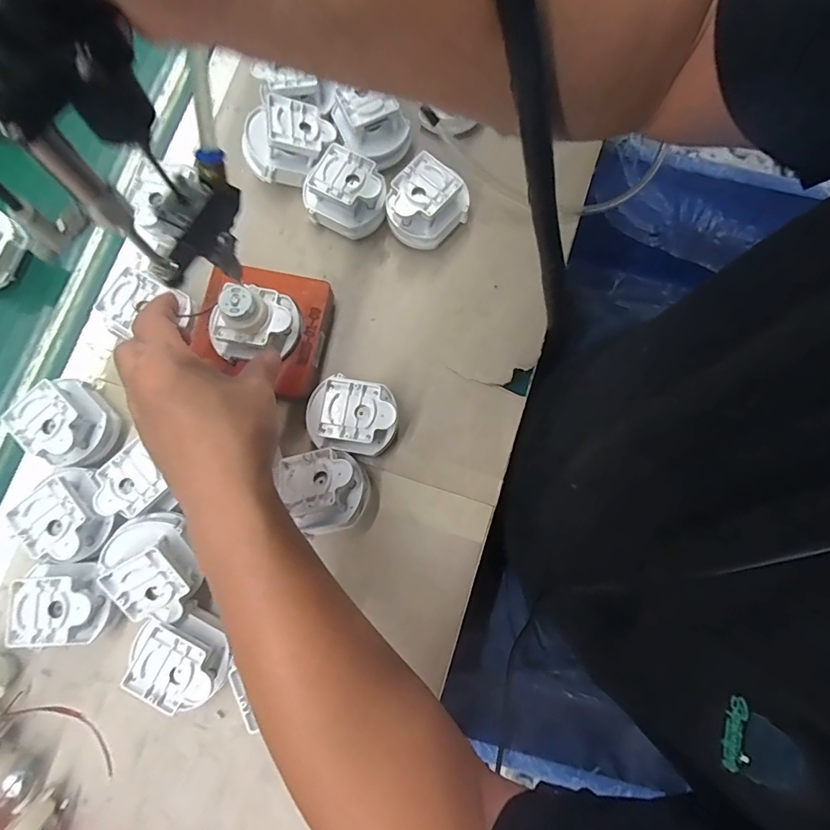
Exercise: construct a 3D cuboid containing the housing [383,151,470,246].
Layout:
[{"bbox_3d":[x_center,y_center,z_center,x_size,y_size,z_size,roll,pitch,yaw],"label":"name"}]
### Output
[{"bbox_3d":[0.010,-0.178,0.393,0.062,0.054,0.052,-43,81,-7],"label":"housing"}]

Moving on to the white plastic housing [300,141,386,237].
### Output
[{"bbox_3d":[-0.059,-0.186,0.392,0.067,0.060,0.046,22,80,5],"label":"white plastic housing"}]

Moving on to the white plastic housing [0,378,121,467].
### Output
[{"bbox_3d":[-0.274,0.009,0.363,0.049,0.049,0.061,-44,81,-7],"label":"white plastic housing"}]

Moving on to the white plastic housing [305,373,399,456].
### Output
[{"bbox_3d":[-0.048,0.001,0.362,0.070,0.046,0.057,7,79,3],"label":"white plastic housing"}]

